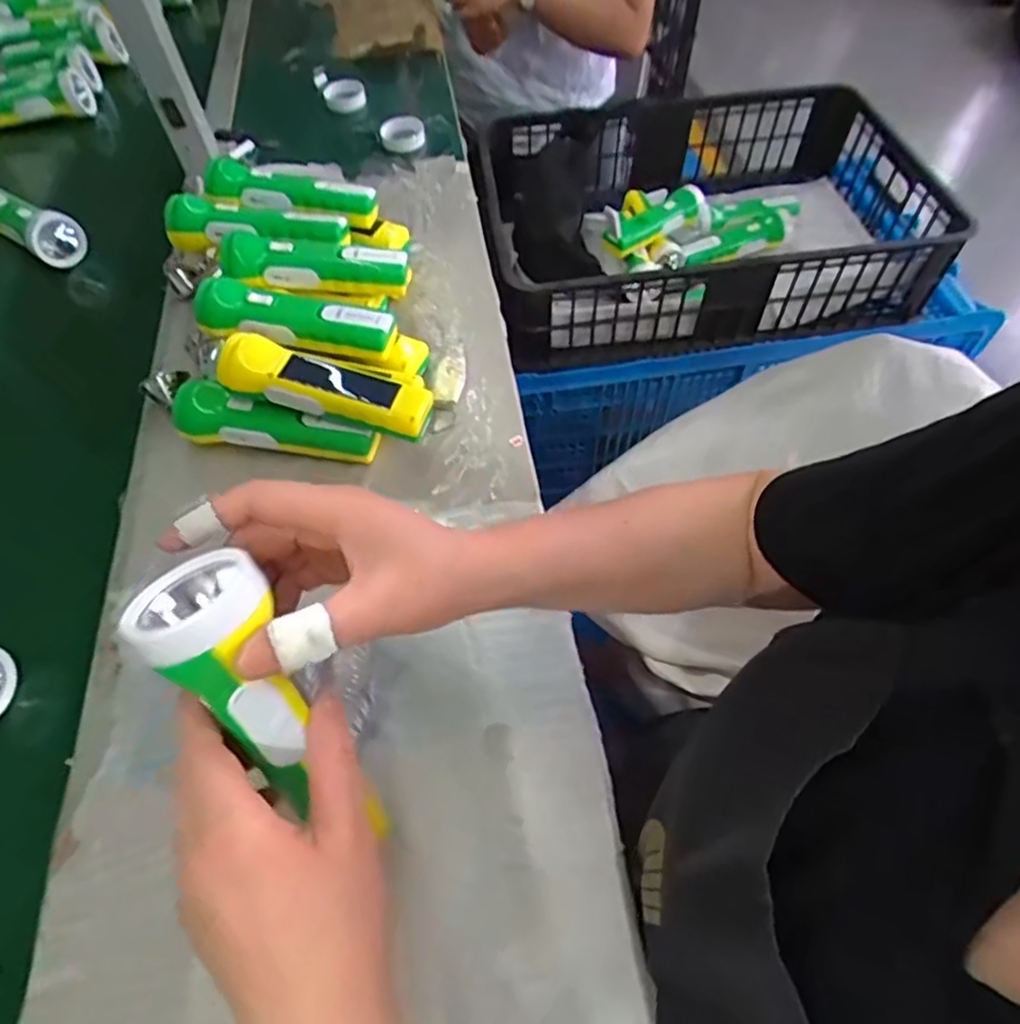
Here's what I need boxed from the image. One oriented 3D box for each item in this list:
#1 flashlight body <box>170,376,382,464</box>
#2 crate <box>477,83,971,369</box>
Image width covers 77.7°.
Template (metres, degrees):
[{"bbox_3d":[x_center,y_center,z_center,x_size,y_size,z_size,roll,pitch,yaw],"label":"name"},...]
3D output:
[{"bbox_3d":[-0.195,-0.066,0.518,0.171,0.048,0.040,13,60,12],"label":"flashlight body"},{"bbox_3d":[0.272,-0.449,0.915,0.606,0.162,0.466,-8,58,-1],"label":"crate"}]

